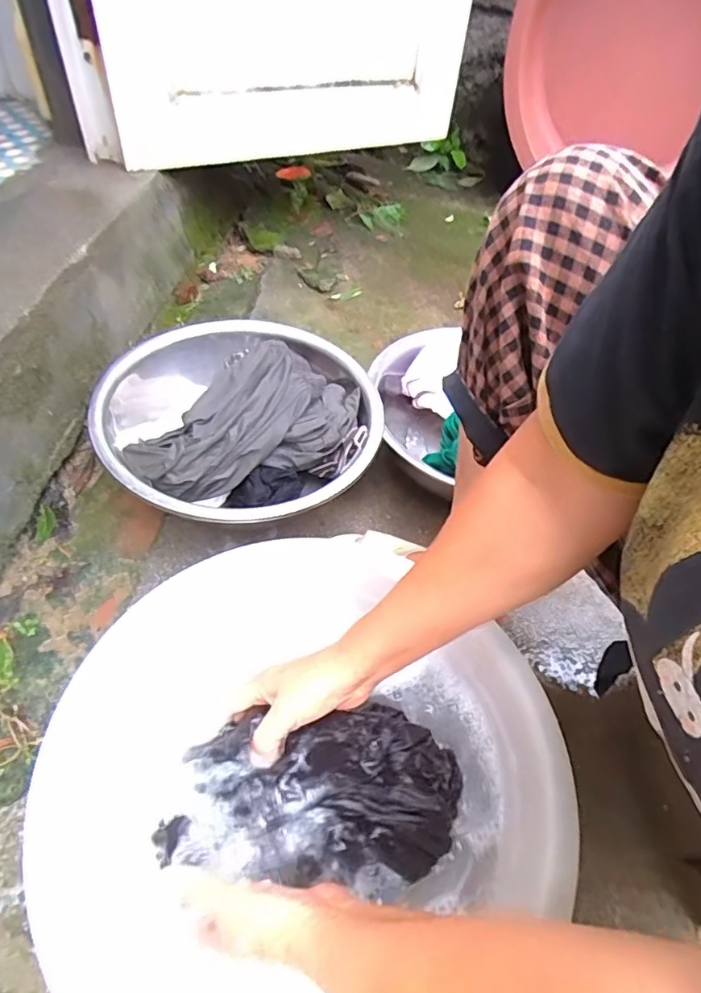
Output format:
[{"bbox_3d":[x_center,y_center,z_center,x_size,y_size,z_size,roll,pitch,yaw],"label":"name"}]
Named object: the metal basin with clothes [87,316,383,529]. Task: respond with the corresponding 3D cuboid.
[{"bbox_3d":[-0.153,-0.093,0.788,0.364,0.170,0.379,3,50,-4],"label":"metal basin with clothes"}]

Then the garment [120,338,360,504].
[{"bbox_3d":[-0.123,-0.102,0.732,0.173,0.078,0.304,36,55,22],"label":"garment"}]

